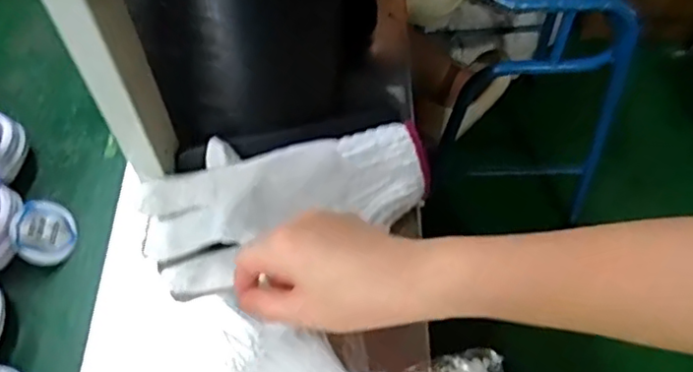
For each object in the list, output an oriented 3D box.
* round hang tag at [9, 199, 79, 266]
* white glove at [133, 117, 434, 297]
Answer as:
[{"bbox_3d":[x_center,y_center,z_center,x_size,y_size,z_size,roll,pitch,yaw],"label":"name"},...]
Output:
[{"bbox_3d":[-0.238,0.037,0.502,0.049,0.006,0.050,30,54,-35],"label":"round hang tag"},{"bbox_3d":[-0.041,0.029,0.460,0.201,0.098,0.092,-14,58,-12],"label":"white glove"}]

